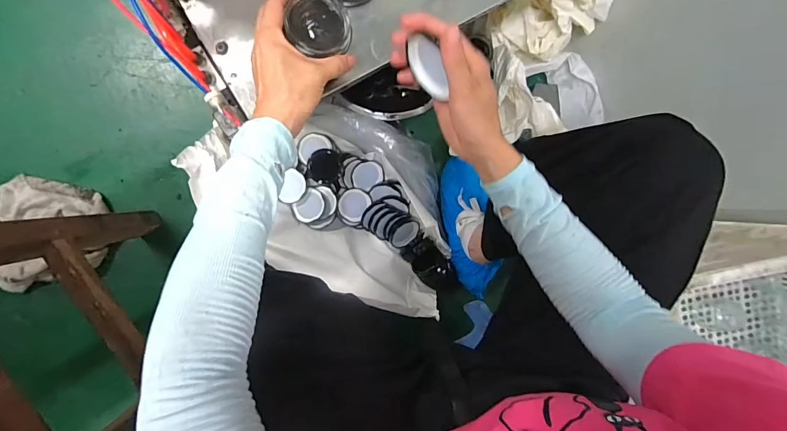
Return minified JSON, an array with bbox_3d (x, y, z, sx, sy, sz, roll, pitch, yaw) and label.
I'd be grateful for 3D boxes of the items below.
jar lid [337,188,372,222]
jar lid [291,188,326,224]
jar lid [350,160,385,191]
[{"bbox_3d":[-0.078,-0.022,0.702,0.056,0.012,0.062,32,88,-7],"label":"jar lid"},{"bbox_3d":[-0.153,-0.016,0.675,0.054,0.007,0.061,43,89,10],"label":"jar lid"},{"bbox_3d":[-0.049,-0.077,0.692,0.061,0.010,0.052,-33,96,-5],"label":"jar lid"}]

